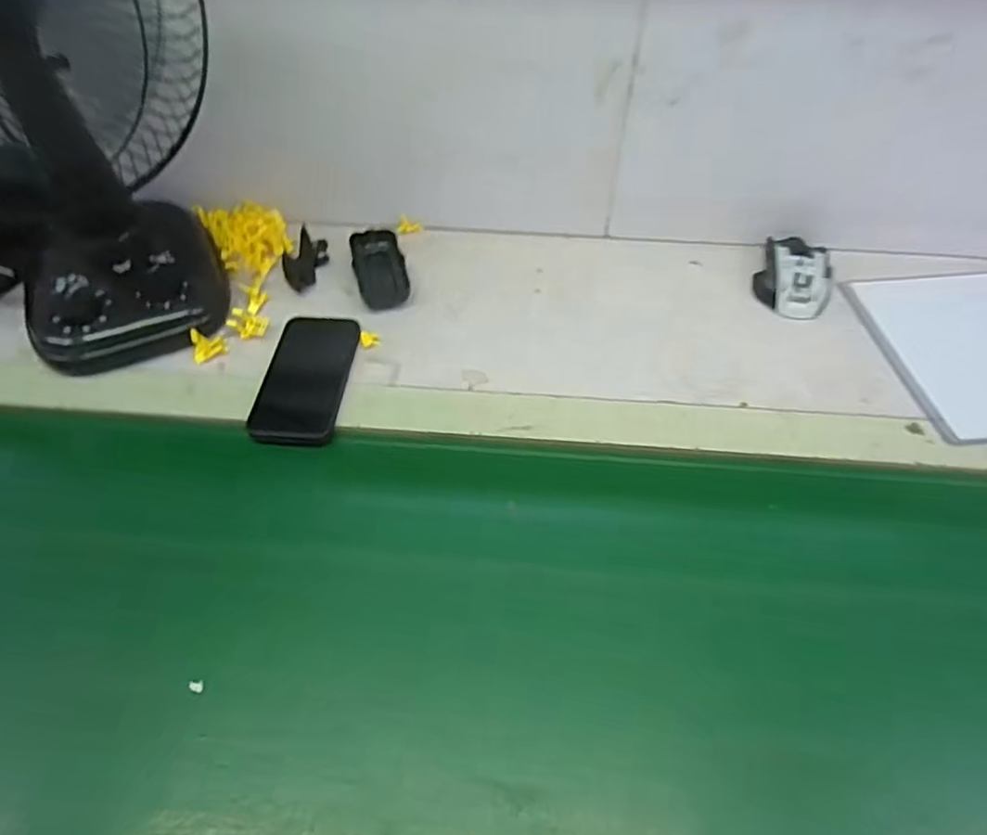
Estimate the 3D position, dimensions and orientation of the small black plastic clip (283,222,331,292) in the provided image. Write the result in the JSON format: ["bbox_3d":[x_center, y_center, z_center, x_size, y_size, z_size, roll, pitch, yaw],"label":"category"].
[{"bbox_3d":[-0.202,-0.170,0.686,0.048,0.015,0.089,-14,53,-10],"label":"small black plastic clip"}]

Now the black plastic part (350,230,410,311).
[{"bbox_3d":[-0.119,-0.157,0.673,0.052,0.026,0.100,-11,53,-7],"label":"black plastic part"}]

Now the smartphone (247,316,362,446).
[{"bbox_3d":[-0.174,-0.040,0.594,0.075,0.009,0.144,4,52,4],"label":"smartphone"}]

